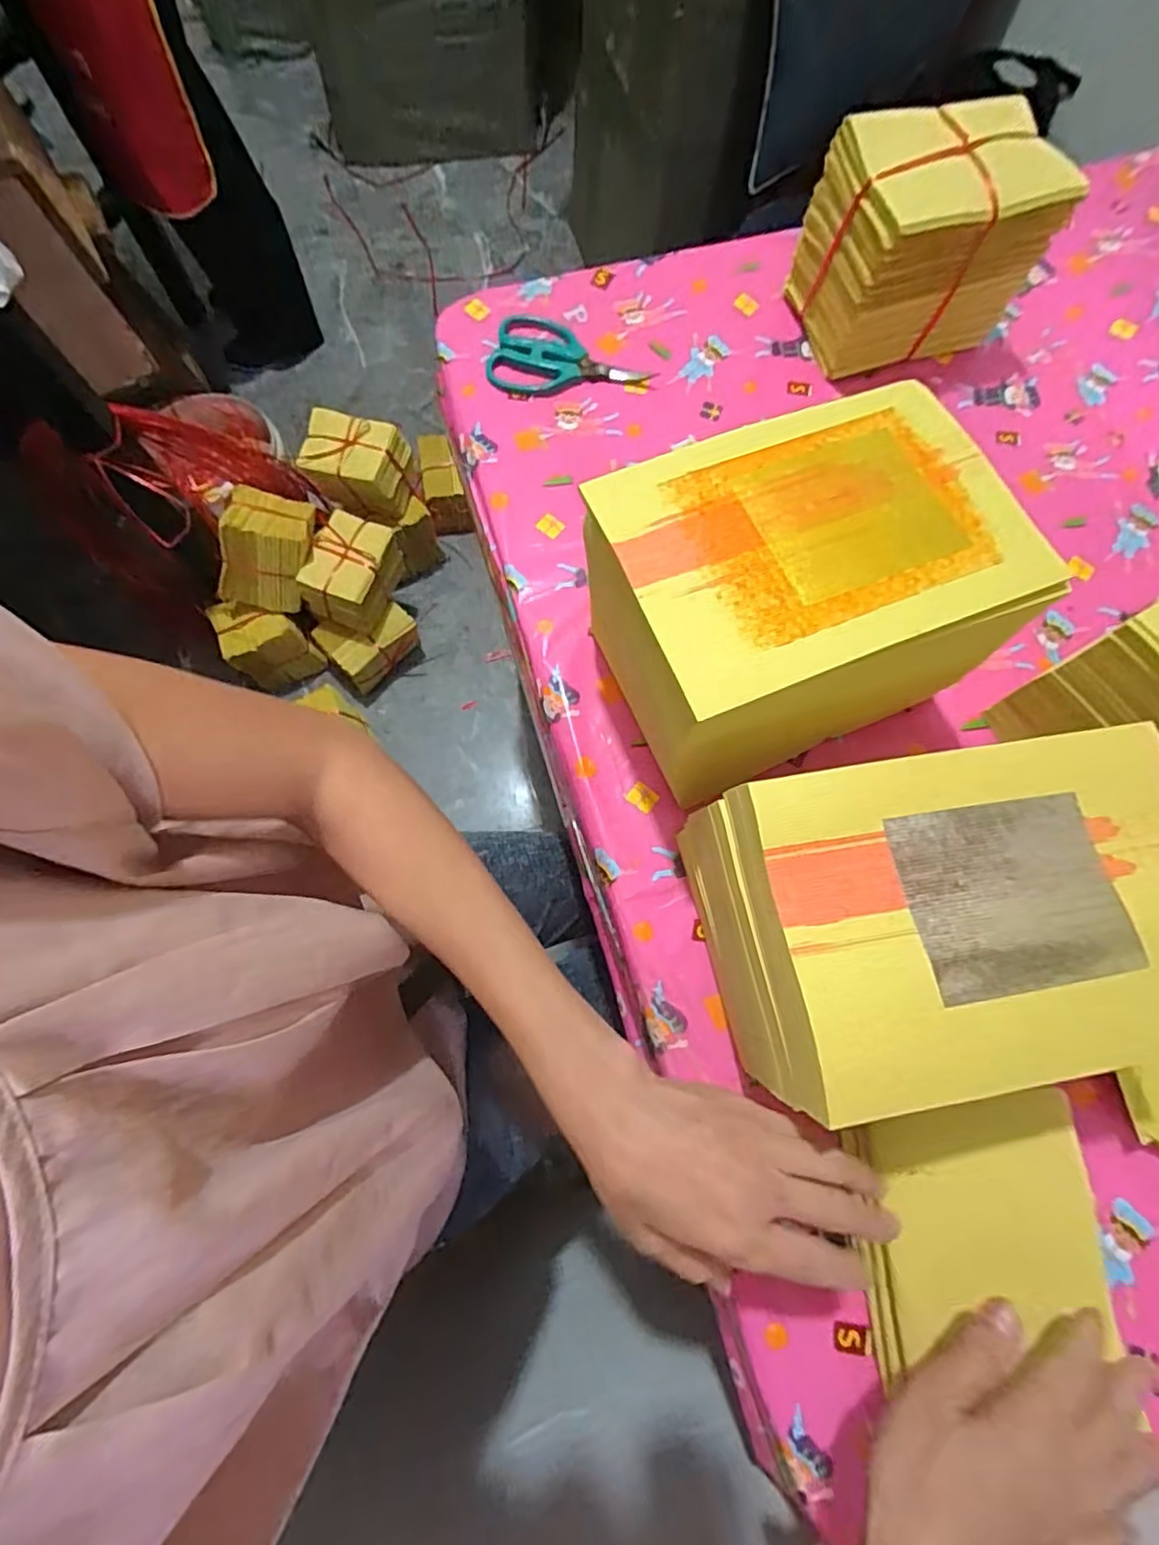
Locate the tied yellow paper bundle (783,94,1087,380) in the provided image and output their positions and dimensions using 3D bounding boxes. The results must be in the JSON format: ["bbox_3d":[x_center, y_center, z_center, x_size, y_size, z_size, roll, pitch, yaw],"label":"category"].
[{"bbox_3d":[0.293,-0.452,0.546,0.164,0.140,0.112,-15,75,-5],"label":"tied yellow paper bundle"}]

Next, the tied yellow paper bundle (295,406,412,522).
[{"bbox_3d":[-0.414,-0.575,1.207,0.179,0.127,0.133,10,74,2],"label":"tied yellow paper bundle"}]

